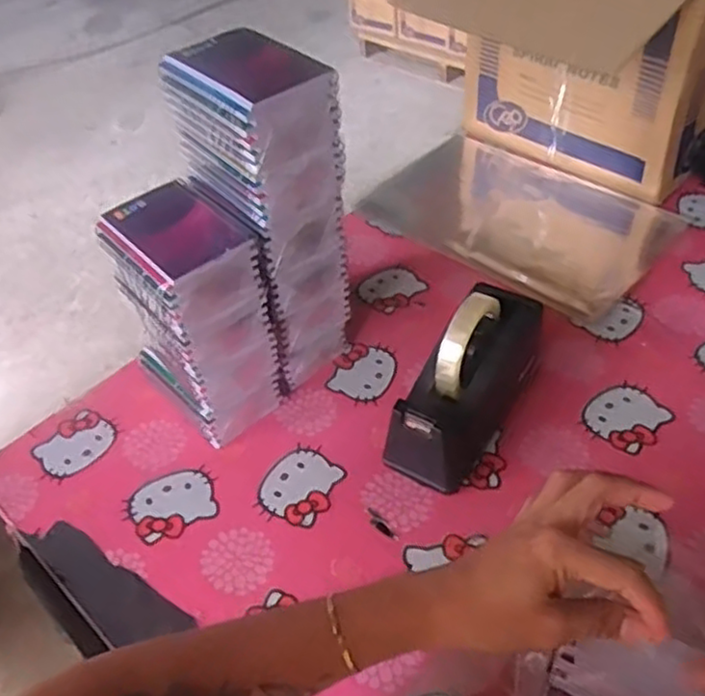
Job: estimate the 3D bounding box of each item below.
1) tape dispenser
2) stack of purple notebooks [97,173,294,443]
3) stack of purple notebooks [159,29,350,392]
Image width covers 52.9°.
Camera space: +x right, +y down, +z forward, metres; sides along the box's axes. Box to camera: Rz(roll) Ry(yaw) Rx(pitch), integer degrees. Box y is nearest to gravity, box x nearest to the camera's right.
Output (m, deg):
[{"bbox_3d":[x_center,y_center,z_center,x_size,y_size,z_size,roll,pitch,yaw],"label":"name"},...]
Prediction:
[{"bbox_3d":[0.113,0.029,0.685,0.072,0.129,0.205,23,52,26],"label":"tape dispenser"},{"bbox_3d":[-0.147,-0.026,0.693,0.107,0.227,0.138,-35,51,-26],"label":"stack of purple notebooks"},{"bbox_3d":[-0.078,-0.109,0.691,0.107,0.338,0.136,-34,51,-25],"label":"stack of purple notebooks"}]

